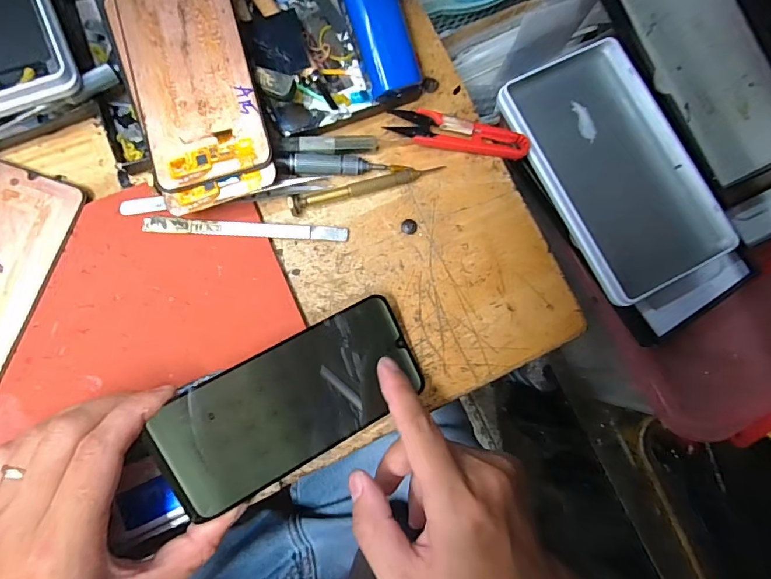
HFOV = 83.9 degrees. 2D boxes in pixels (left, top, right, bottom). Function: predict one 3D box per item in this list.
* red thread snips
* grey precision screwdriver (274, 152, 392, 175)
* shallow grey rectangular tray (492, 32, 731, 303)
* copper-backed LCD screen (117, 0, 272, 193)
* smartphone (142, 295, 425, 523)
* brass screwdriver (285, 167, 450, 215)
[{"bbox_3d":[0.052,-0.106,0.298,0.097,0.010,0.022,9,81,-5],"label":"red thread snips"},{"bbox_3d":[-0.036,-0.083,0.285,0.084,0.008,0.013,-1,82,-6],"label":"grey precision screwdriver"},{"bbox_3d":[0.162,-0.088,0.301,0.100,0.020,0.176,-25,86,-9],"label":"shallow grey rectangular tray"},{"bbox_3d":[-0.120,-0.137,0.261,0.068,0.004,0.146,-15,86,-1],"label":"copper-backed LCD screen"},{"bbox_3d":[-0.053,0.066,0.252,0.149,0.004,0.071,-27,99,-15],"label":"smartphone"},{"bbox_3d":[-0.012,-0.069,0.288,0.106,0.008,0.011,-18,84,-8],"label":"brass screwdriver"}]

